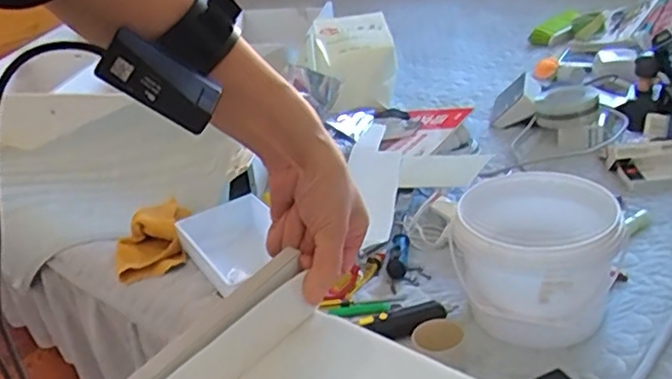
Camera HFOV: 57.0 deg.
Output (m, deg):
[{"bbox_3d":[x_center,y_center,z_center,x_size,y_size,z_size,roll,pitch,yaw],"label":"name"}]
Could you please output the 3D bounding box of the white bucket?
[{"bbox_3d":[0.265,0.085,0.819,0.192,0.146,0.205,-4,32,3],"label":"white bucket"}]

